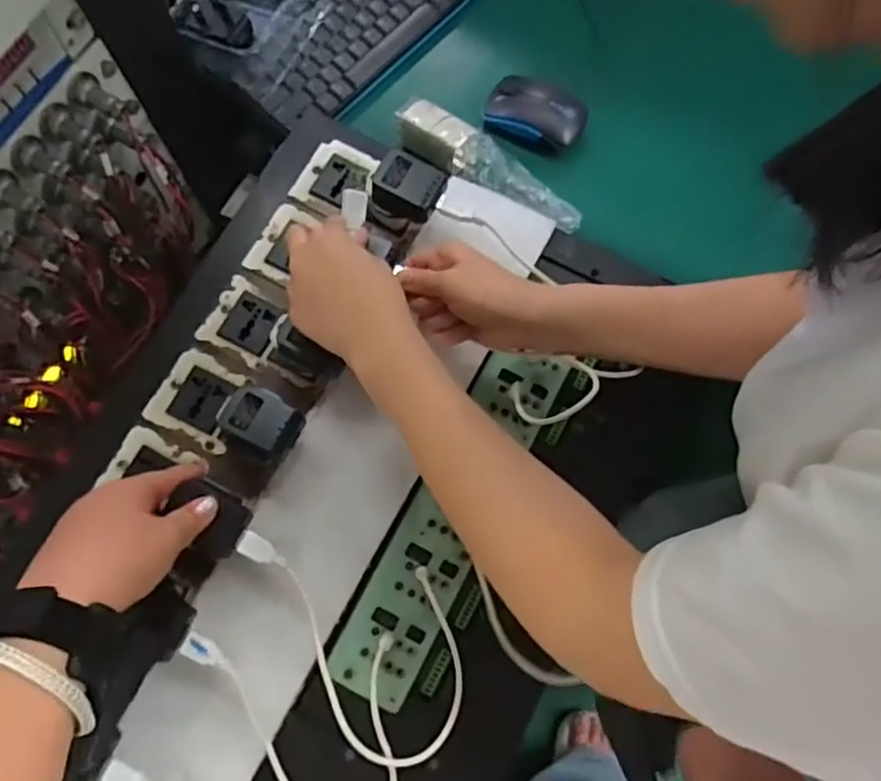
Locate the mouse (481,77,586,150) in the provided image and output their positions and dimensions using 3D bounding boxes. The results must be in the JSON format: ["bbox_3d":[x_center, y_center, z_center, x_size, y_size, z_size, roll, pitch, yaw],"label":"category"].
[{"bbox_3d":[0.088,-0.257,0.619,0.090,0.029,0.065,32,75,9],"label":"mouse"}]

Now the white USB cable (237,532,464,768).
[{"bbox_3d":[-0.045,0.151,0.445,0.093,0.055,0.174,-33,76,-10],"label":"white USB cable"}]

